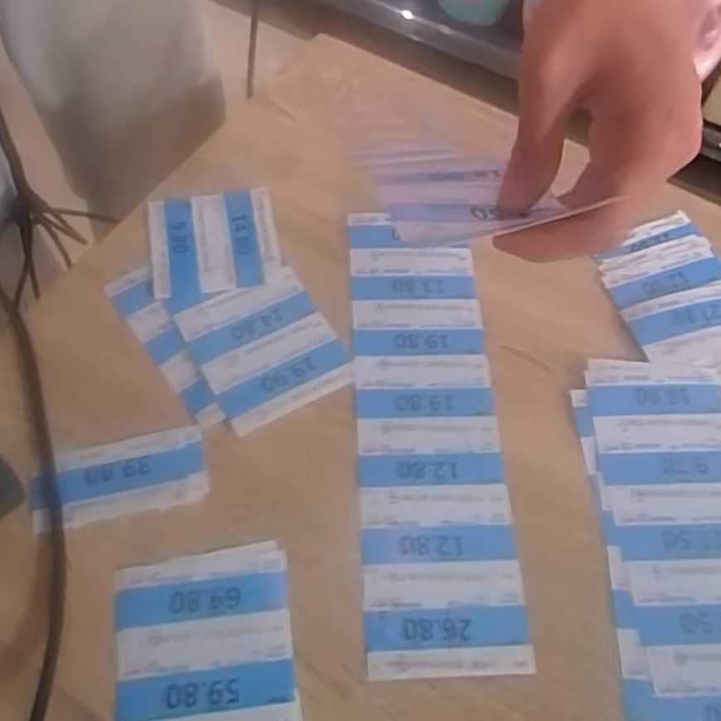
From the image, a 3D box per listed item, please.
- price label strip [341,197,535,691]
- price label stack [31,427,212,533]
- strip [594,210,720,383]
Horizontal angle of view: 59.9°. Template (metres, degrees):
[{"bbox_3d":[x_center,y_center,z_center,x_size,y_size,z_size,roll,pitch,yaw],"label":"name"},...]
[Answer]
[{"bbox_3d":[0.038,0.029,0.358,0.080,0.005,0.268,-1,62,-4],"label":"price label strip"},{"bbox_3d":[-0.127,0.062,0.328,0.087,0.004,0.041,-12,64,-10],"label":"price label stack"},{"bbox_3d":[0.206,-0.041,0.401,0.090,0.009,0.118,-19,65,-13],"label":"strip"}]

